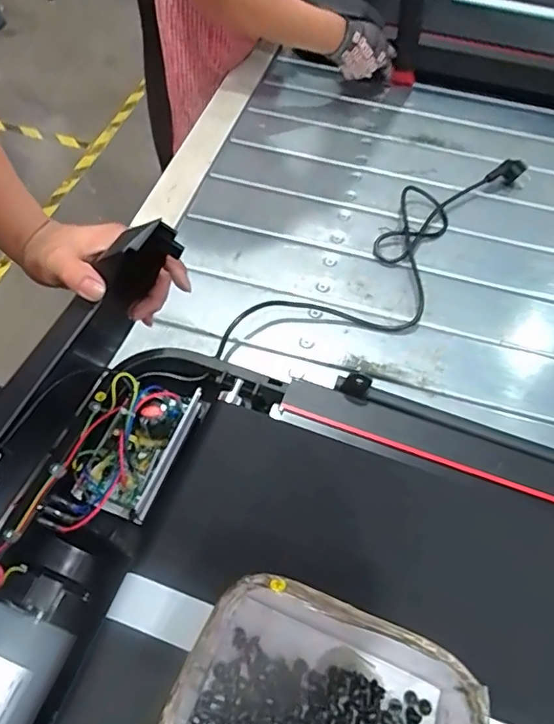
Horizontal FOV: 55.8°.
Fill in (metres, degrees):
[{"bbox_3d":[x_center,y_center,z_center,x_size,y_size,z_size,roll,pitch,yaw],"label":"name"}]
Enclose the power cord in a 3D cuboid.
[{"bbox_3d":[0.185,-0.157,0.749,0.159,0.031,0.601,38,61,21],"label":"power cord"}]

